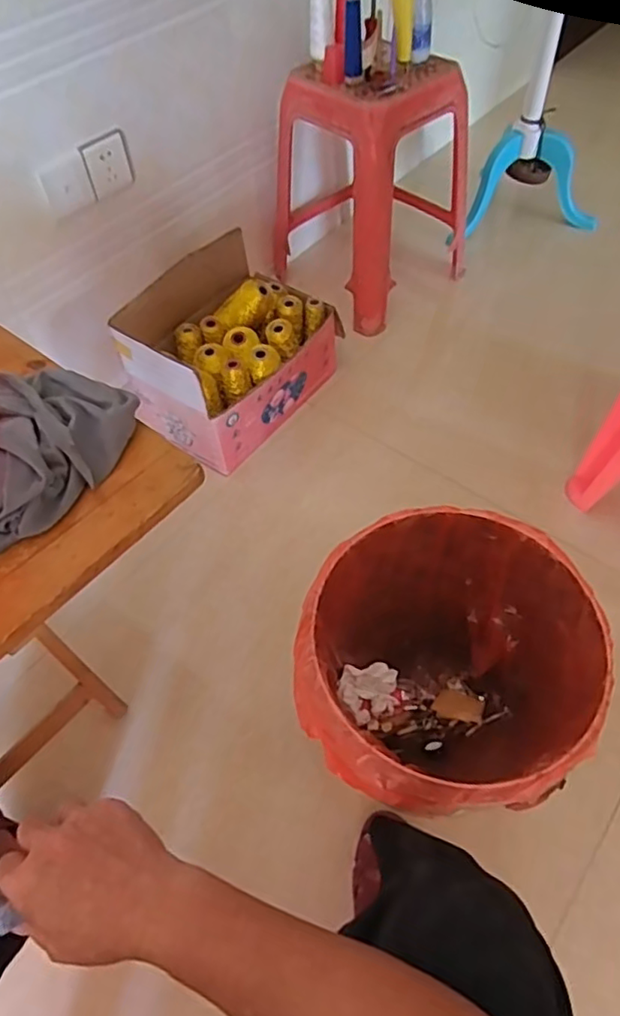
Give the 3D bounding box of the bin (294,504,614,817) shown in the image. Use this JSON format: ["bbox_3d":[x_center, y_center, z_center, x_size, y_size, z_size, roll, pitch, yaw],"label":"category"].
[{"bbox_3d":[0.158,0.227,0.764,0.323,0.326,0.314,-20,56,-10],"label":"bin"}]

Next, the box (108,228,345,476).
[{"bbox_3d":[-0.160,-0.308,1.176,0.253,0.260,0.390,32,63,23],"label":"box"}]

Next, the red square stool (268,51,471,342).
[{"bbox_3d":[0.118,-0.729,1.332,0.334,0.429,0.385,-38,61,-21],"label":"red square stool"}]

